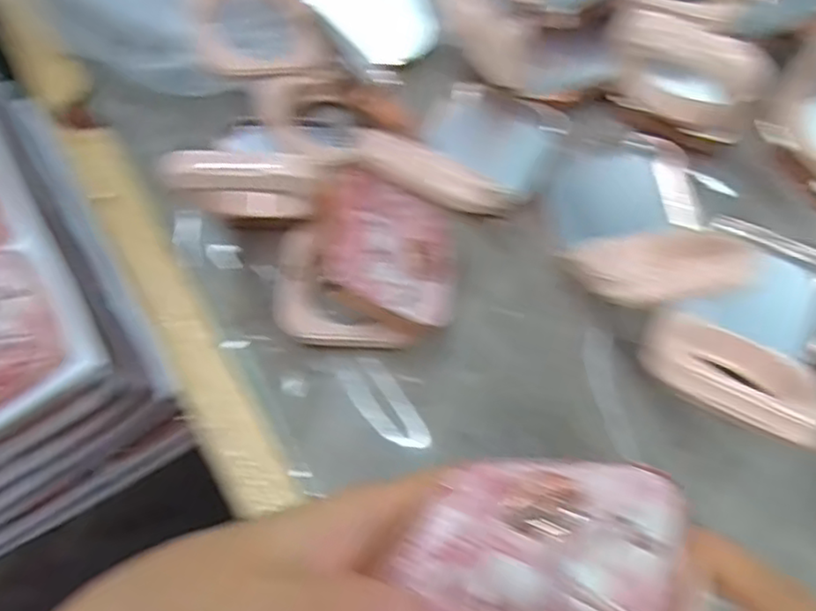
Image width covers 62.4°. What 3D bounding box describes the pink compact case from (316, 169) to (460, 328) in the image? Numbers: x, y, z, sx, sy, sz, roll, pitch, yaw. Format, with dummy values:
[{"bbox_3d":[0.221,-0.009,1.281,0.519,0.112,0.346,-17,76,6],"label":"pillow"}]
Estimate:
[{"bbox_3d":[-0.009,-0.027,0.342,0.087,0.013,0.071,22,64,-37],"label":"pink compact case"}]

